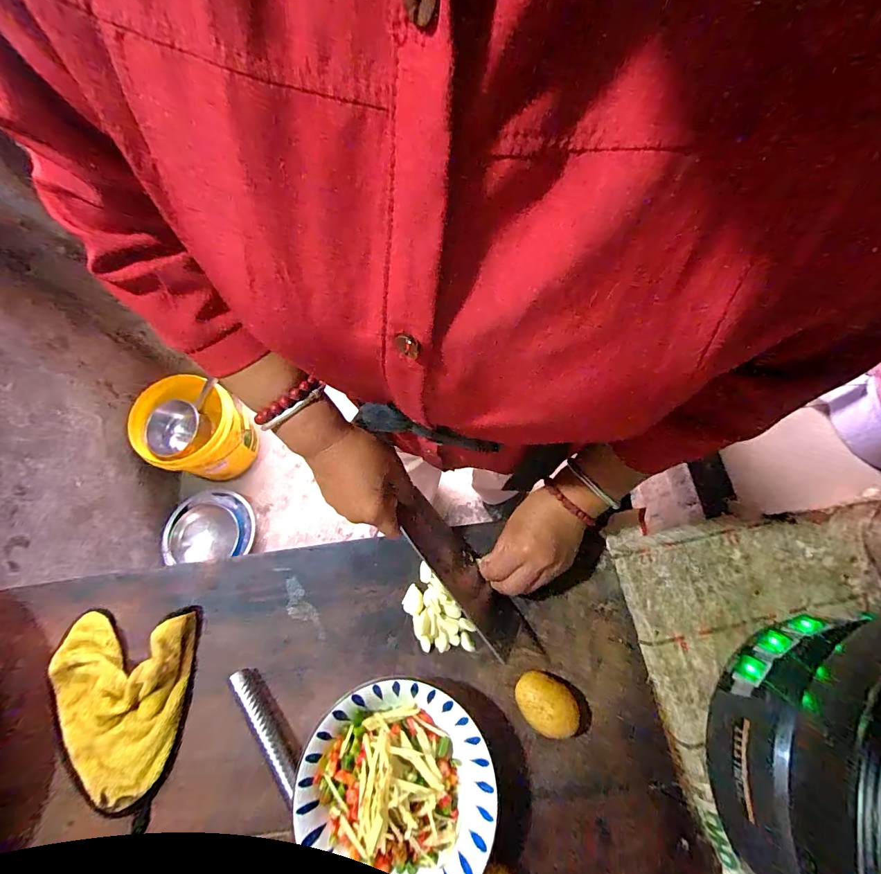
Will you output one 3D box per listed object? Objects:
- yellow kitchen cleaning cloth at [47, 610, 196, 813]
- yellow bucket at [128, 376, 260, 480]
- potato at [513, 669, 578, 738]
[{"bbox_3d":[-0.341,0.276,0.414,0.140,0.034,0.168,-1,69,0],"label":"yellow kitchen cleaning cloth"},{"bbox_3d":[-0.729,-0.015,1.220,0.279,0.235,0.257,-1,71,3],"label":"yellow bucket"},{"bbox_3d":[0.107,0.271,0.411,0.065,0.042,0.049,40,74,15],"label":"potato"}]

